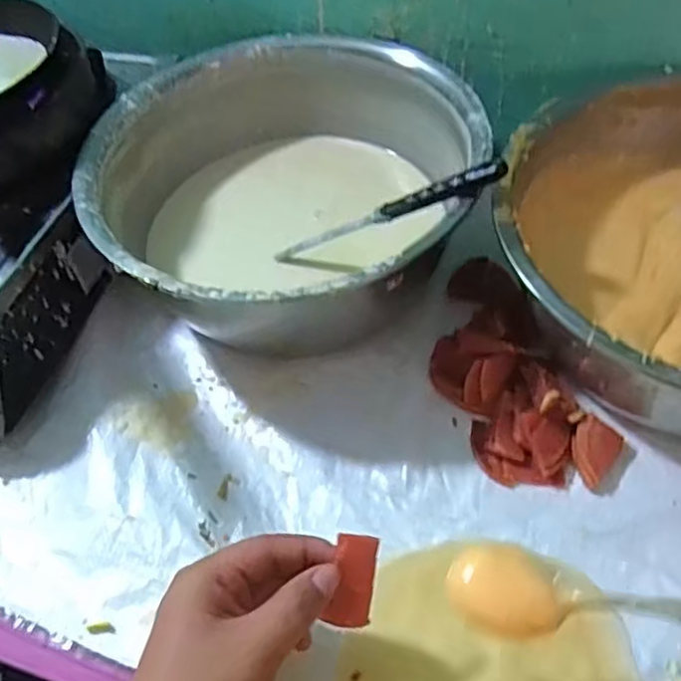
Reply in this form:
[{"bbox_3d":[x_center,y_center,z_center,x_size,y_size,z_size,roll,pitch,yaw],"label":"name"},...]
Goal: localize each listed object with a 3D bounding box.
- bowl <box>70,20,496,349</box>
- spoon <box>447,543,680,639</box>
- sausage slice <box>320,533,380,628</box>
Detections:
[{"bbox_3d":[-0.043,-0.119,0.542,0.292,0.098,0.297,-3,52,3],"label":"bowl"},{"bbox_3d":[0.150,0.126,0.302,0.201,0.029,0.038,0,50,26],"label":"spoon"},{"bbox_3d":[0.007,0.129,0.361,0.024,0.004,0.048,12,85,-16],"label":"sausage slice"}]

